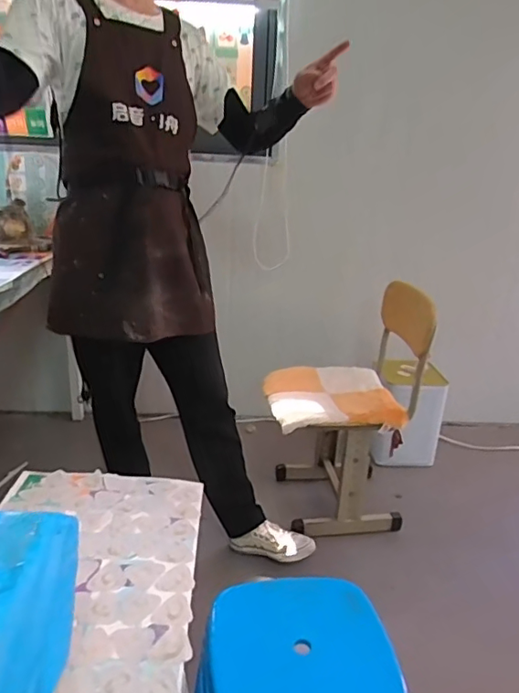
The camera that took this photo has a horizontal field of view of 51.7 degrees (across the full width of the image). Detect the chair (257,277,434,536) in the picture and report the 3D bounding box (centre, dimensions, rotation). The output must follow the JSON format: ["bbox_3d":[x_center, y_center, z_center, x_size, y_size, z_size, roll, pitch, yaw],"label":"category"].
[{"bbox_3d":[0.244,0.169,1.679,0.423,0.732,0.360,1,21,-5],"label":"chair"}]

